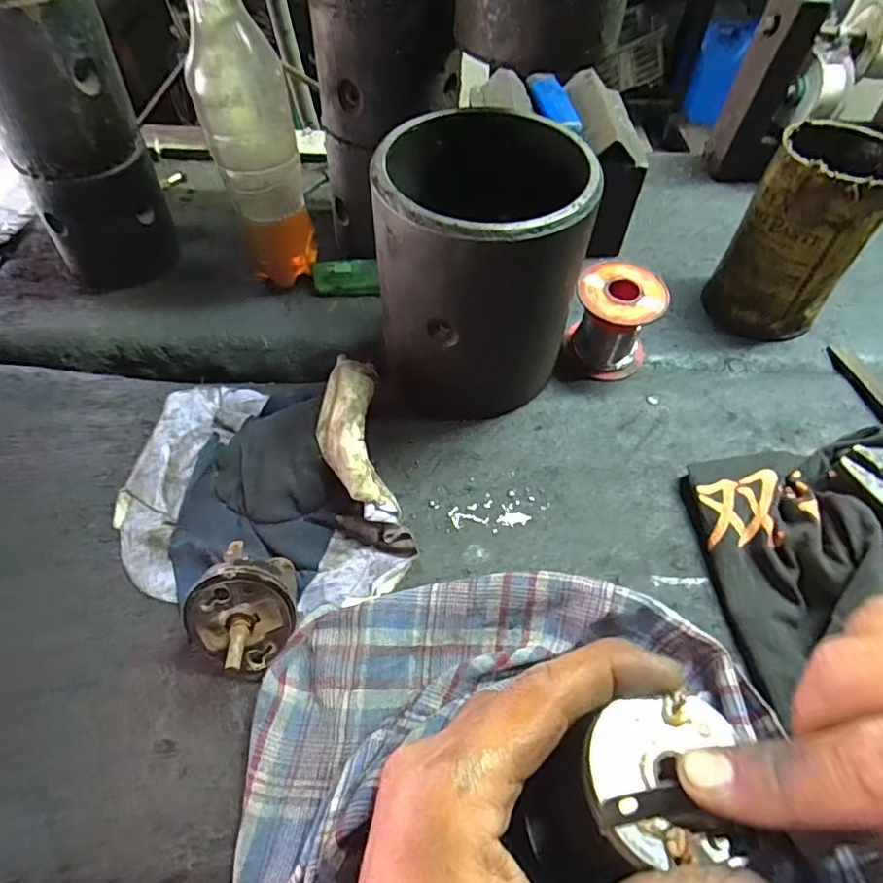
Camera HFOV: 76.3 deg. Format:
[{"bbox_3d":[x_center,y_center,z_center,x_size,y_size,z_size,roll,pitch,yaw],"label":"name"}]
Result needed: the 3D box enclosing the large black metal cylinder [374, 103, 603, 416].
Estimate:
[{"bbox_3d":[0.022,-0.090,0.317,0.109,0.138,0.101,3,52,0],"label":"large black metal cylinder"}]

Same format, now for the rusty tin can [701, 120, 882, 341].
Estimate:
[{"bbox_3d":[0.233,-0.133,0.368,0.072,0.117,0.078,32,57,21],"label":"rusty tin can"}]

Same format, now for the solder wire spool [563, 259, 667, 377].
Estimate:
[{"bbox_3d":[0.108,-0.073,0.356,0.051,0.059,0.048,19,54,12],"label":"solder wire spool"}]

